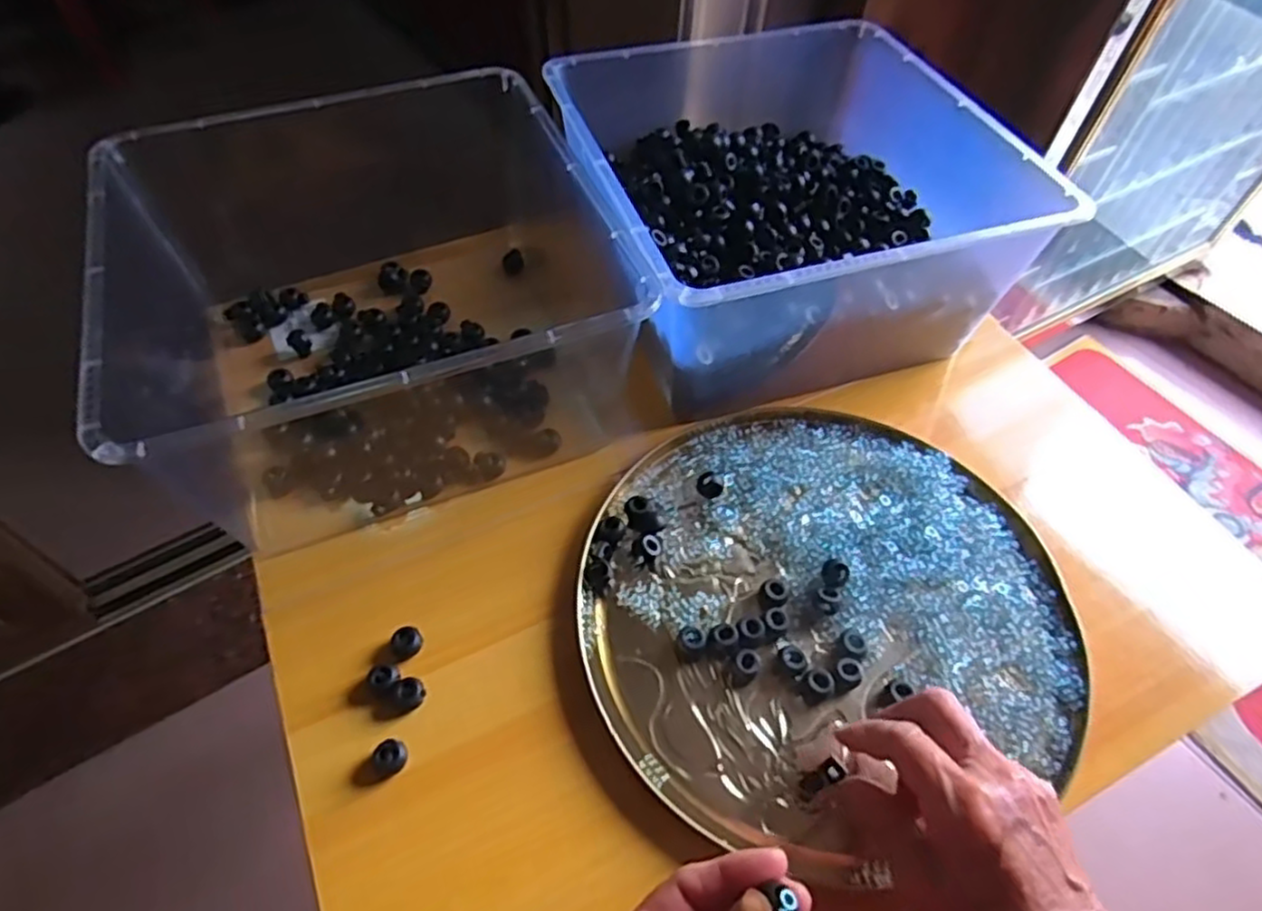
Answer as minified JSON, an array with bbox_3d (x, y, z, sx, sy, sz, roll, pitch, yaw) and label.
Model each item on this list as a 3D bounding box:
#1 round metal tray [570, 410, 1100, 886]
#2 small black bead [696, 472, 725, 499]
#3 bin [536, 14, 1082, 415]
[{"bbox_3d":[0.113,0.084,0.445,0.283,0.021,0.269,1,54,-2],"label":"round metal tray"},{"bbox_3d":[0.053,0.019,0.476,0.017,0.014,0.013,8,54,3],"label":"small black bead"},{"bbox_3d":[0.103,-0.212,0.584,0.296,0.147,0.349,-15,56,-13],"label":"bin"}]

